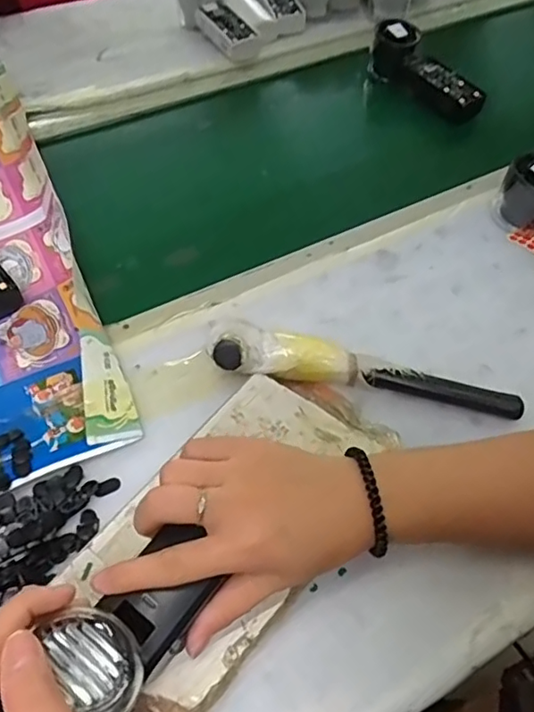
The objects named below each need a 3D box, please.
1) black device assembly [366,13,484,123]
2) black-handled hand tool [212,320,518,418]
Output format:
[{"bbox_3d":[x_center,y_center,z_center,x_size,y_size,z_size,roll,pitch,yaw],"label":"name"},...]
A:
[{"bbox_3d":[0.196,-0.345,0.683,0.046,0.063,0.170,-31,58,-21],"label":"black device assembly"},{"bbox_3d":[0.071,0.008,0.408,0.217,0.048,0.045,5,53,4],"label":"black-handled hand tool"}]

